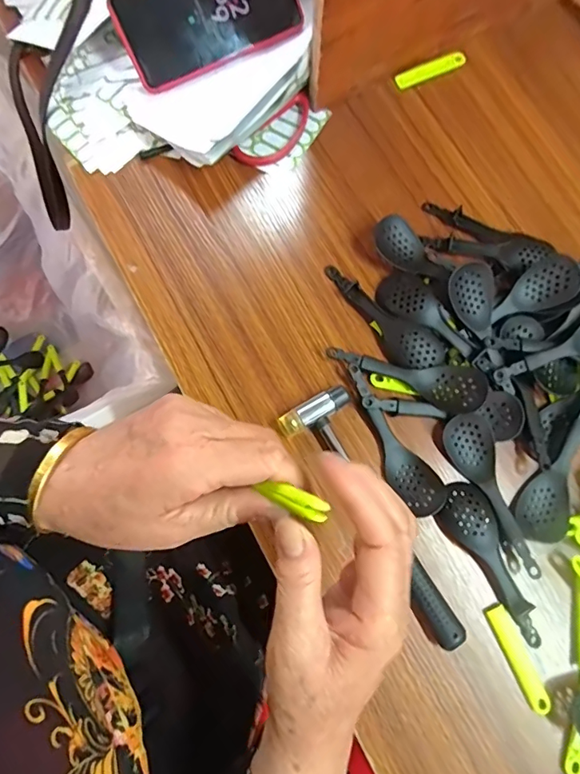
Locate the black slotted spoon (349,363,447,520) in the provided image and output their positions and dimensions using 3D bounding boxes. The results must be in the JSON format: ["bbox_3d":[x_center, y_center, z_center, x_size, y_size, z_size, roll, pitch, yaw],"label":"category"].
[{"bbox_3d":[0.077,0.043,0.376,0.034,0.015,0.126,-34,79,-9],"label":"black slotted spoon"}]

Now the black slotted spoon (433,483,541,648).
[{"bbox_3d":[0.160,0.132,0.359,0.040,0.014,0.124,-33,79,-9],"label":"black slotted spoon"}]

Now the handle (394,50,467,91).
[{"bbox_3d":[0.142,-0.319,0.476,0.075,0.004,0.017,-24,95,-3],"label":"handle"}]

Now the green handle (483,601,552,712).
[{"bbox_3d":[0.170,0.201,0.351,0.017,0.007,0.075,-22,78,-7],"label":"green handle"}]

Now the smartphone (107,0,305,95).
[{"bbox_3d":[-0.070,-0.337,0.425,0.163,0.079,0.014,-27,34,-4],"label":"smartphone"}]

